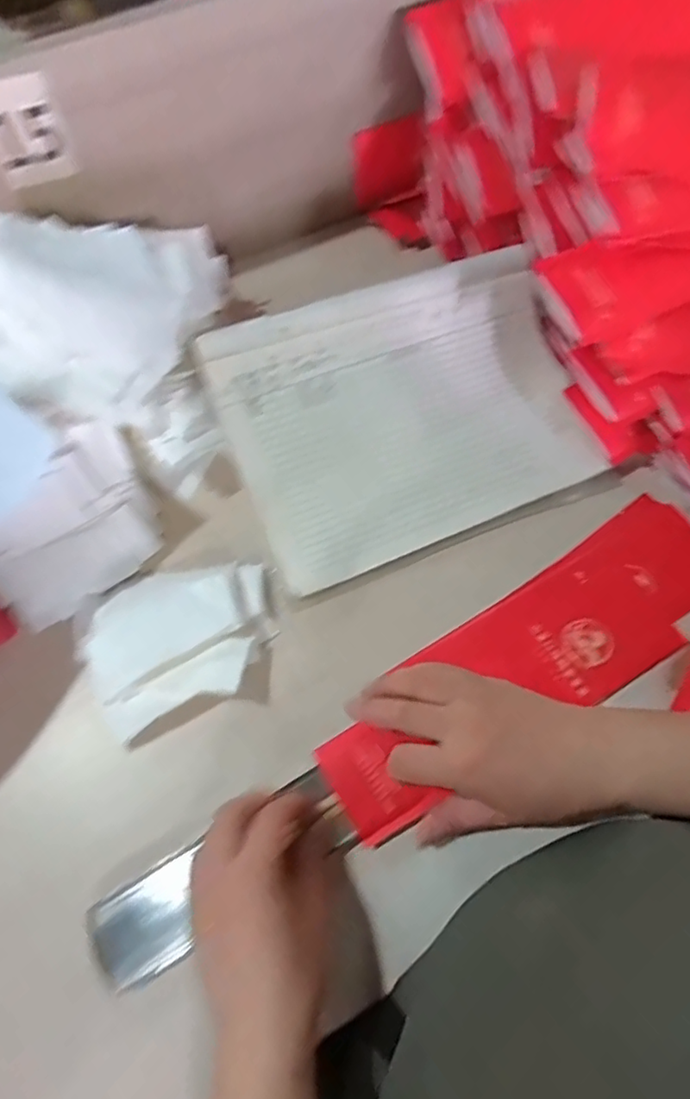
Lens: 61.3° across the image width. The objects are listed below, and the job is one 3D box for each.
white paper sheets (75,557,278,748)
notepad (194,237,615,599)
[{"bbox_3d":[-0.120,0.065,0.428,0.132,0.032,0.098,-20,69,-7],"label":"white paper sheets"},{"bbox_3d":[0.053,-0.114,0.493,0.289,0.034,0.215,-22,96,-12],"label":"notepad"}]

